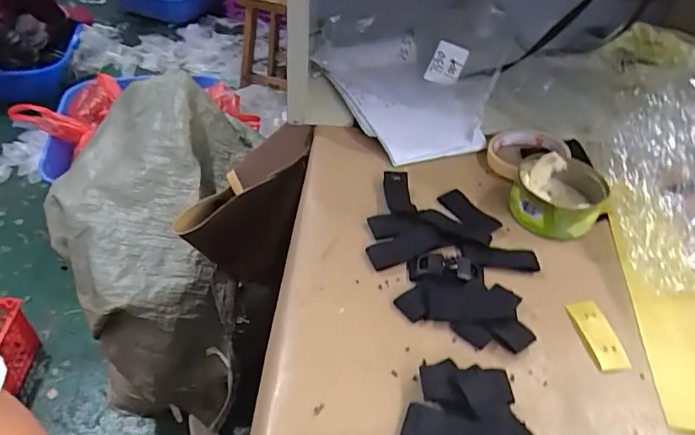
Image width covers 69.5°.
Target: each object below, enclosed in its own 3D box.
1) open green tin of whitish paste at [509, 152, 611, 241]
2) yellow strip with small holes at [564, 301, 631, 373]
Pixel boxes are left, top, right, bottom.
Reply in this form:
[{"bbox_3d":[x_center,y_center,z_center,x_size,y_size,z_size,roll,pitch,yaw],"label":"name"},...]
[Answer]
[{"bbox_3d":[0.208,-0.024,0.493,0.085,0.039,0.094,21,44,16],"label":"open green tin of whitish paste"},{"bbox_3d":[0.198,0.092,0.394,0.026,0.004,0.059,-11,47,-3],"label":"yellow strip with small holes"}]

